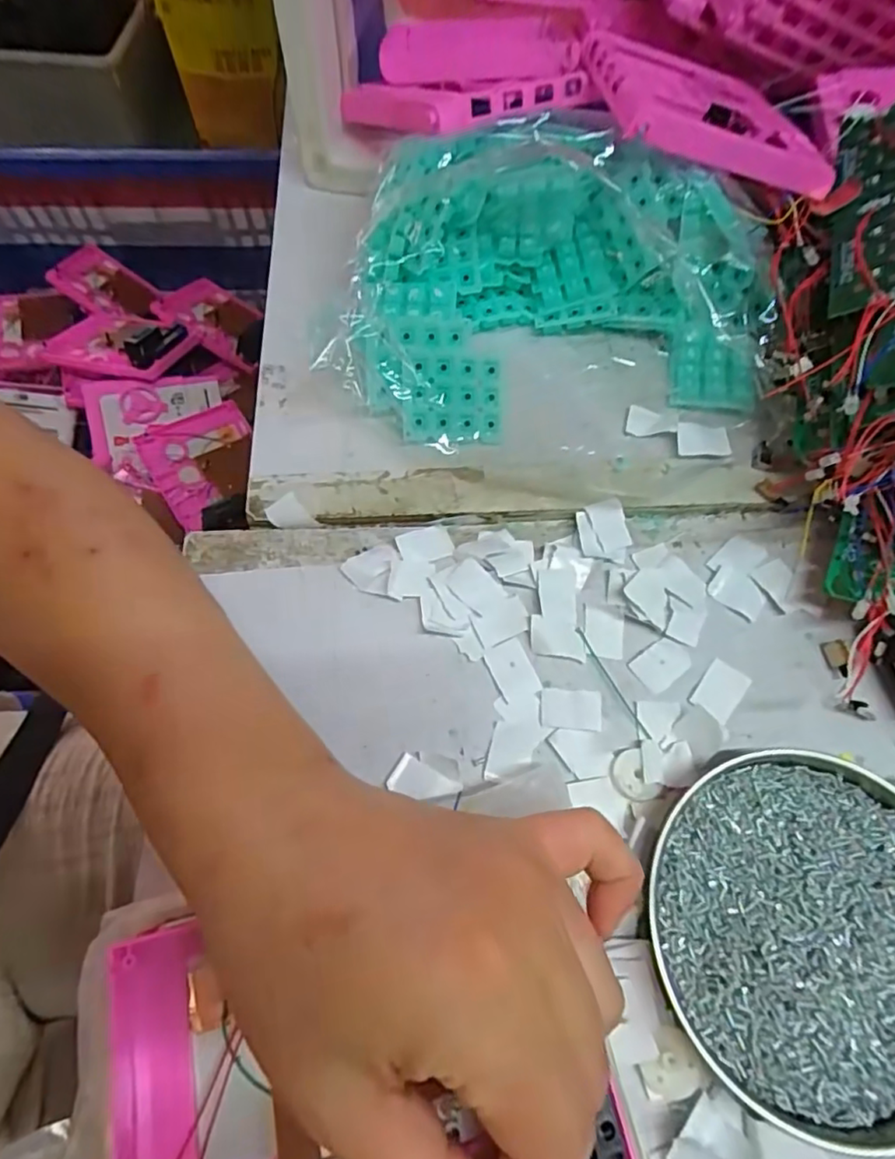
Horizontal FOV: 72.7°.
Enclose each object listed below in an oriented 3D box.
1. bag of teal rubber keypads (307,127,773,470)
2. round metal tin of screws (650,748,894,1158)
[{"bbox_3d":[0.064,-0.160,0.349,0.244,0.077,0.173,7,68,3],"label":"bag of teal rubber keypads"},{"bbox_3d":[0.153,0.144,0.254,0.130,0.027,0.134,0,68,0],"label":"round metal tin of screws"}]

